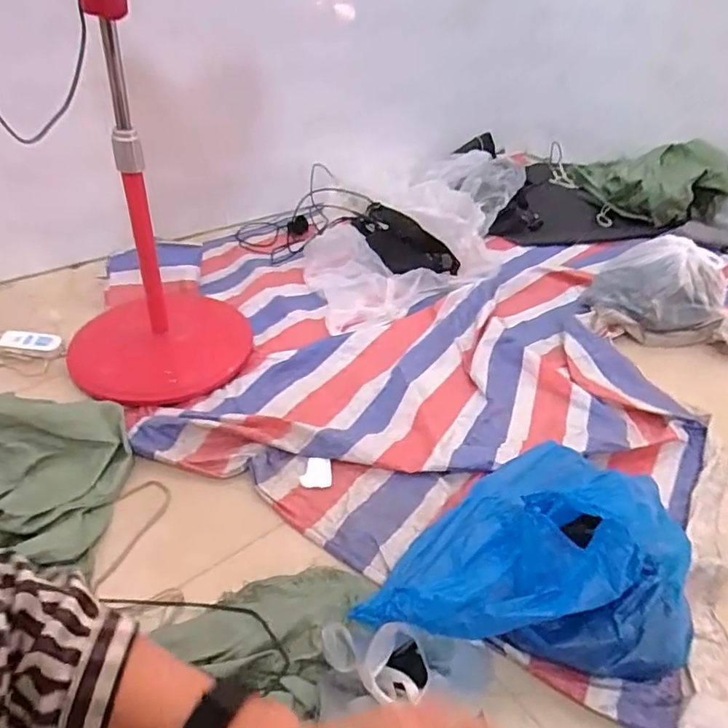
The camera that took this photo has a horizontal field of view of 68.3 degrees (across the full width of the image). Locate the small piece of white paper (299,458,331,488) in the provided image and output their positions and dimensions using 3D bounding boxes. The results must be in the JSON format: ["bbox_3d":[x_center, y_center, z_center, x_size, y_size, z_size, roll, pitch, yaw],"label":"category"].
[{"bbox_3d":[-0.087,0.195,0.969,0.054,0.008,0.056,1,40,-3],"label":"small piece of white paper"}]

